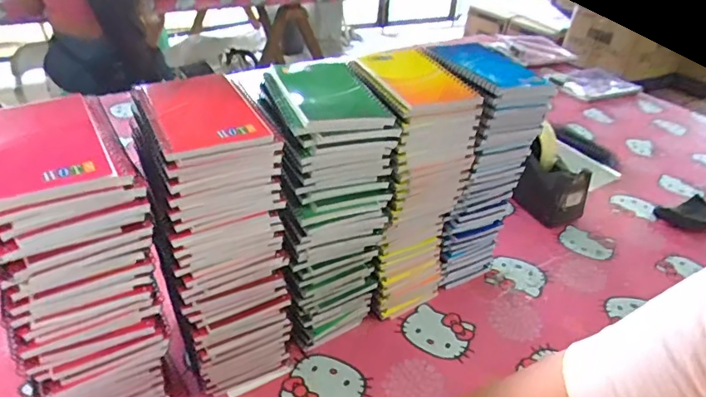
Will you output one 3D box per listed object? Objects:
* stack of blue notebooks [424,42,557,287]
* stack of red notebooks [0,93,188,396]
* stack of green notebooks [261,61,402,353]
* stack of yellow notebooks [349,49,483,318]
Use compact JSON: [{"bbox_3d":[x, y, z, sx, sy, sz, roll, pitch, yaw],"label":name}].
[{"bbox_3d":[0.143,-0.036,0.618,0.103,0.298,0.129,-14,40,-22],"label":"stack of blue notebooks"},{"bbox_3d":[-0.229,0.072,0.411,0.114,0.293,0.129,-18,41,-27],"label":"stack of red notebooks"},{"bbox_3d":[-0.030,0.016,0.532,0.104,0.283,0.140,-10,38,-18],"label":"stack of green notebooks"},{"bbox_3d":[0.057,-0.010,0.575,0.099,0.284,0.137,-13,39,-21],"label":"stack of yellow notebooks"}]

